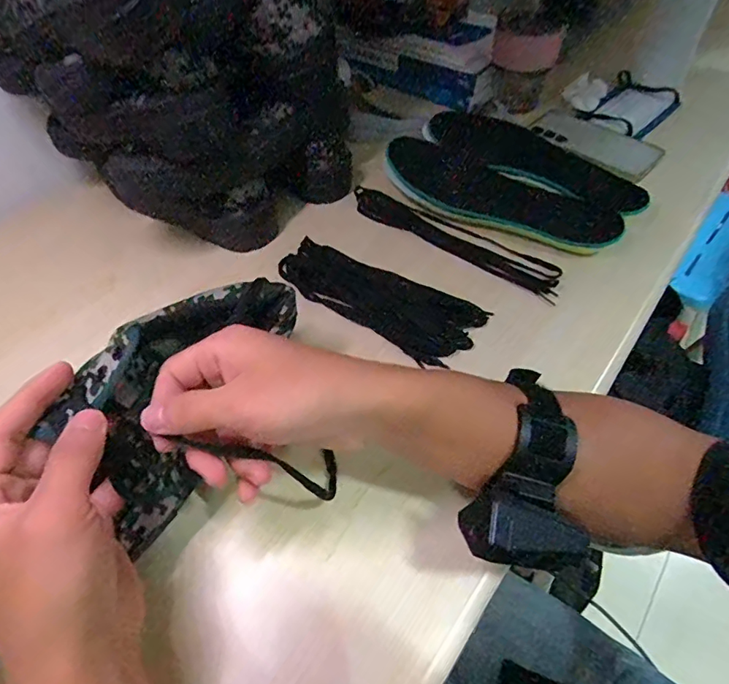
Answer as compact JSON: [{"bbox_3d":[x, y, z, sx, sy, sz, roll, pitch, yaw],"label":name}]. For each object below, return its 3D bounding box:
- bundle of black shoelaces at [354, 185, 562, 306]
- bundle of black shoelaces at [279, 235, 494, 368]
[{"bbox_3d":[0.091,-0.110,0.512,0.237,0.013,0.041,29,57,21],"label":"bundle of black shoelaces"},{"bbox_3d":[0.009,-0.041,0.447,0.192,0.012,0.074,24,56,18],"label":"bundle of black shoelaces"}]

